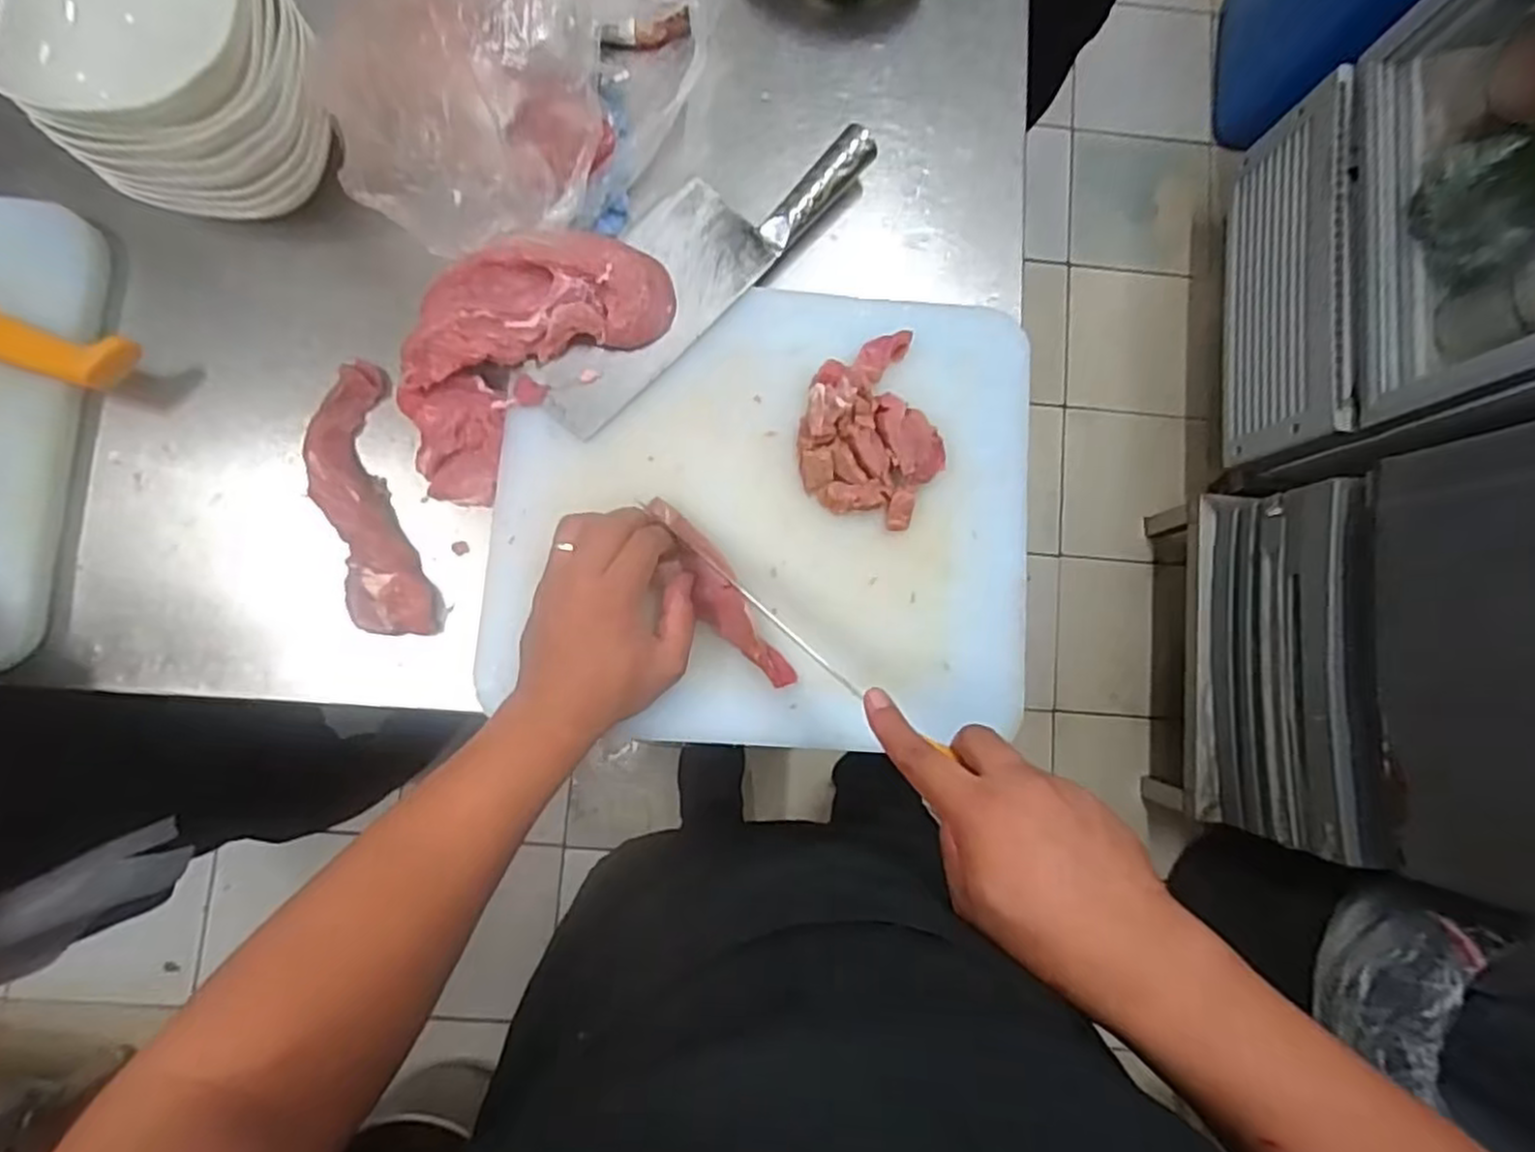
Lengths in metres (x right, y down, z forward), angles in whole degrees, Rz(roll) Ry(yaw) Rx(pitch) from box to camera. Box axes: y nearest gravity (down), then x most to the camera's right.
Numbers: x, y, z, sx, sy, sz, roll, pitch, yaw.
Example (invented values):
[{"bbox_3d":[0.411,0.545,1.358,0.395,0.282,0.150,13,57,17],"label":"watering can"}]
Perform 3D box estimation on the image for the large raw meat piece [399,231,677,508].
[{"bbox_3d":[-0.187,-0.170,0.543,0.221,0.054,0.133,-44,88,-7],"label":"large raw meat piece"}]

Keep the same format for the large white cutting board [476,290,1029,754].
[{"bbox_3d":[0.007,-0.048,0.542,0.369,0.028,0.333,4,84,-3],"label":"large white cutting board"}]

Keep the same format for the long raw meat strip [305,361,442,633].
[{"bbox_3d":[-0.294,-0.055,0.544,0.058,0.023,0.201,-14,85,-5],"label":"long raw meat strip"}]

